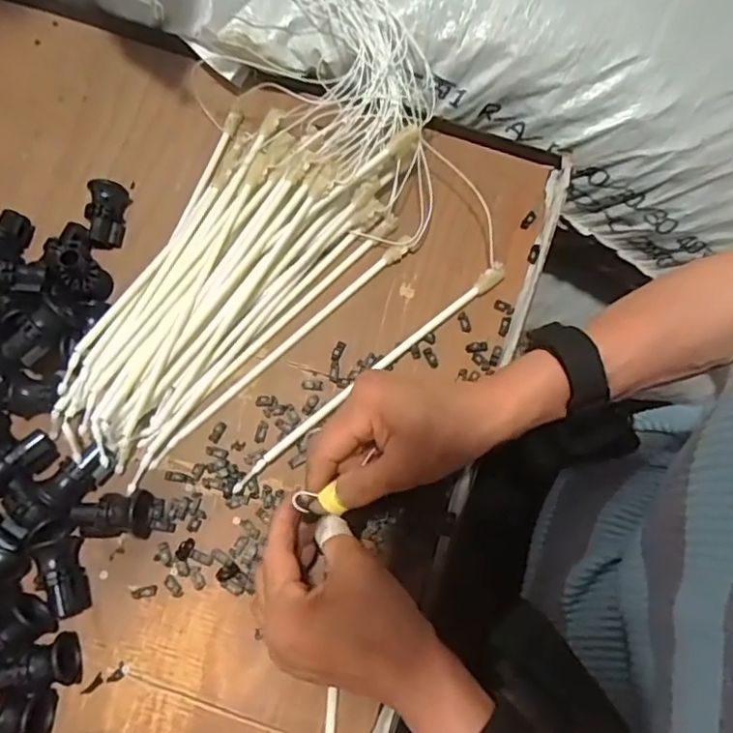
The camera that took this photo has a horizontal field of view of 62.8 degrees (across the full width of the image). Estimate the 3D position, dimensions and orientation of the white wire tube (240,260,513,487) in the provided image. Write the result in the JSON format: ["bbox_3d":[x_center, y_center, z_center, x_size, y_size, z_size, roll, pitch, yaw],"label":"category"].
[{"bbox_3d":[0.006,0.003,0.425,0.245,0.016,0.011,-38,76,-13],"label":"white wire tube"}]

